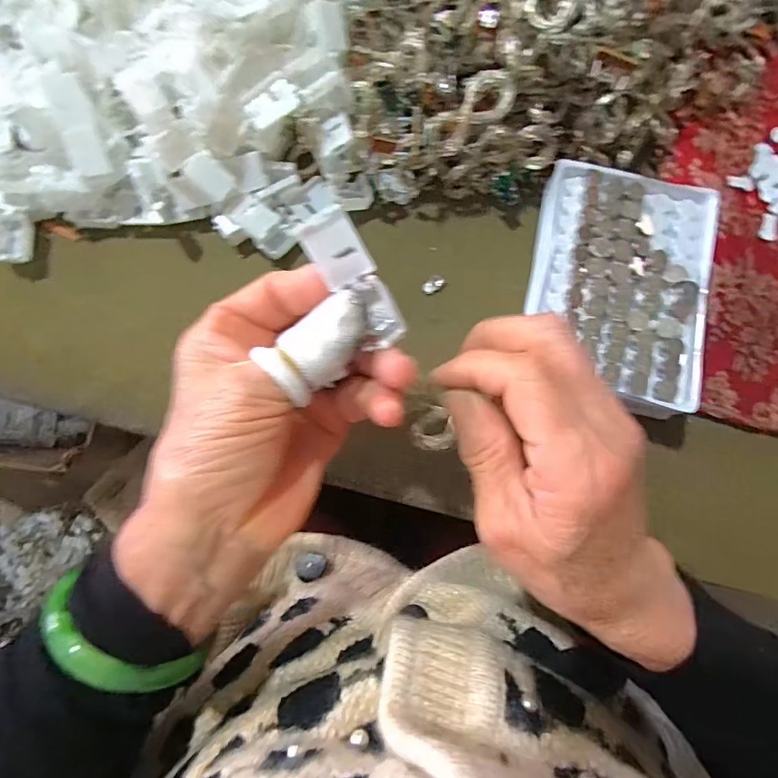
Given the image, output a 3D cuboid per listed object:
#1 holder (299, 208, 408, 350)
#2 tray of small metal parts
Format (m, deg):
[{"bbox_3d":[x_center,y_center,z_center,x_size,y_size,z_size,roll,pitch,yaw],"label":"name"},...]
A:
[{"bbox_3d":[-0.012,-0.041,0.181,0.019,0.010,0.053,-33,95,1],"label":"holder"},{"bbox_3d":[0.129,-0.056,0.266,0.093,0.015,0.129,10,83,0],"label":"tray of small metal parts"}]

